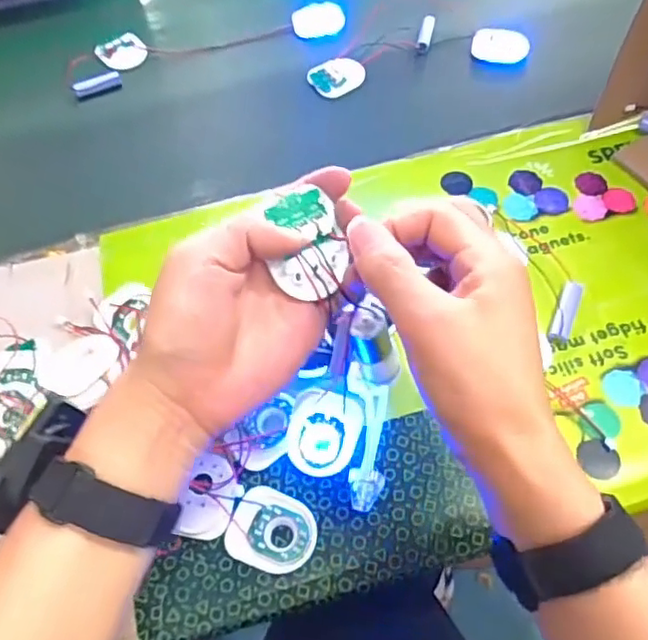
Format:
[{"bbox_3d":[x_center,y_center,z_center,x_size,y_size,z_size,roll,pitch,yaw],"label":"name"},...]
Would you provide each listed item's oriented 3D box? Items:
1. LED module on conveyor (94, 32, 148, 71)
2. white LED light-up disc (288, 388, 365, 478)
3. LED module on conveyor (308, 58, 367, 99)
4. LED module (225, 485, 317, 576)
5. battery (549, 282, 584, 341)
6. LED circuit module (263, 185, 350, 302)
[{"bbox_3d":[-0.226,-0.301,0.685,0.055,0.004,0.047,-39,77,-26],"label":"LED module on conveyor"},{"bbox_3d":[0.001,0.077,0.418,0.048,0.015,0.058,5,92,9],"label":"white LED light-up disc"},{"bbox_3d":[0.015,-0.257,0.643,0.057,0.007,0.040,-18,82,1],"label":"LED module on conveyor"},{"bbox_3d":[-0.033,0.138,0.398,0.056,0.008,0.047,19,61,15],"label":"LED module"},{"bbox_3d":[0.185,-0.006,0.465,0.014,0.014,0.049,20,62,15],"label":"battery"},{"bbox_3d":[-0.007,-0.039,0.318,0.041,0.054,0.009,-20,14,-24],"label":"LED circuit module"}]

